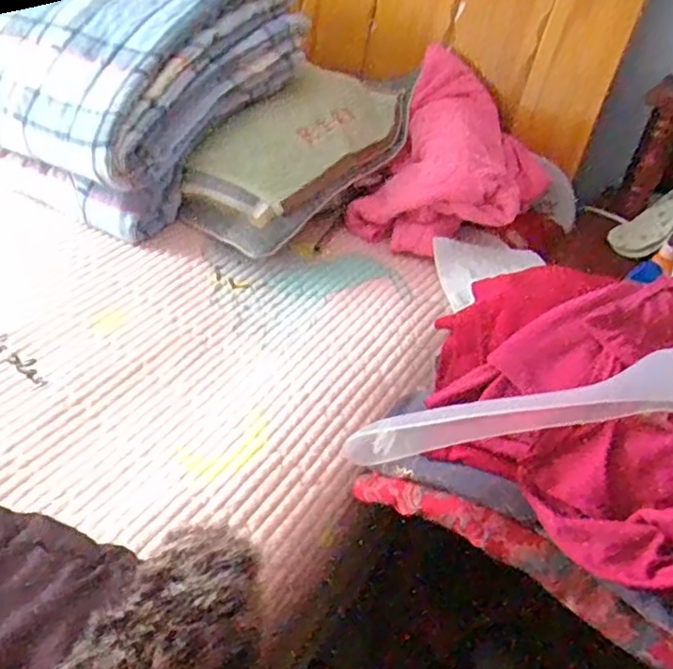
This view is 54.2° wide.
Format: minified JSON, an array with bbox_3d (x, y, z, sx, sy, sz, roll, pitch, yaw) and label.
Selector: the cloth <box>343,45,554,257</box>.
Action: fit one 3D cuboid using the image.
[{"bbox_3d":[0.150,-0.212,0.794,0.196,0.124,0.254,22,42,16],"label":"cloth"}]

